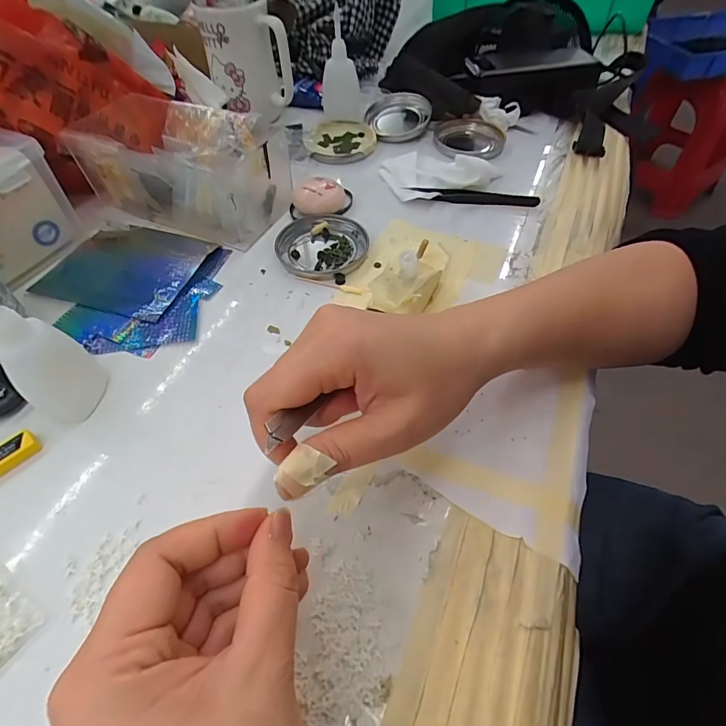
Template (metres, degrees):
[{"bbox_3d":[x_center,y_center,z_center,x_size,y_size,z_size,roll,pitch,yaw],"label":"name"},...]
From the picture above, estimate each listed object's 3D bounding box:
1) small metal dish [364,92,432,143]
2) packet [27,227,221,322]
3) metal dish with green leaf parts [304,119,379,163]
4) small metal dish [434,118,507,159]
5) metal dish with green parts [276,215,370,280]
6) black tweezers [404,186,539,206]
[{"bbox_3d":[0.042,-0.292,0.496,0.069,0.022,0.081,-12,54,-9],"label":"small metal dish"},{"bbox_3d":[-0.203,-0.085,0.359,0.126,0.005,0.103,14,55,11],"label":"packet"},{"bbox_3d":[-0.026,-0.253,0.476,0.078,0.010,0.079,0,53,0],"label":"metal dish with green leaf parts"},{"bbox_3d":[0.121,-0.253,0.477,0.078,0.011,0.083,0,53,0],"label":"small metal dish"},{"bbox_3d":[-0.036,-0.102,0.368,0.077,0.009,0.078,0,53,0],"label":"metal dish with green parts"},{"bbox_3d":[0.108,-0.161,0.409,0.120,0.011,0.018,6,54,5],"label":"black tweezers"}]

